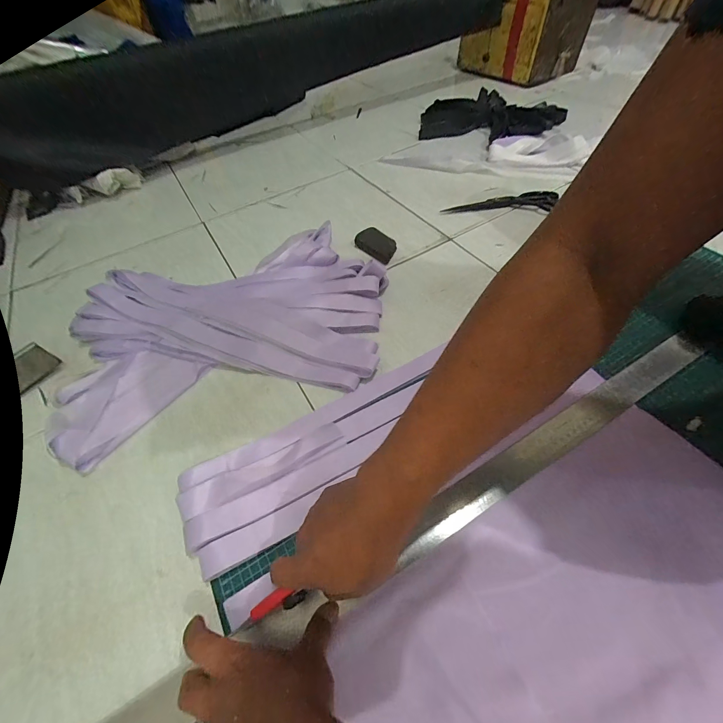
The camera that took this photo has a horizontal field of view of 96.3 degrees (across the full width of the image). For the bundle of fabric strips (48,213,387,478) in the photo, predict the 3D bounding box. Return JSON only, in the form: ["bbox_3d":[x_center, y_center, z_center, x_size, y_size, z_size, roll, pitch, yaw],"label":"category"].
[{"bbox_3d":[-0.202,-0.060,0.516,0.503,0.043,0.352,-21,56,-10],"label":"bundle of fabric strips"}]

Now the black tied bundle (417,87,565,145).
[{"bbox_3d":[0.352,-0.699,0.925,0.364,0.049,0.290,-26,57,-13],"label":"black tied bundle"}]

